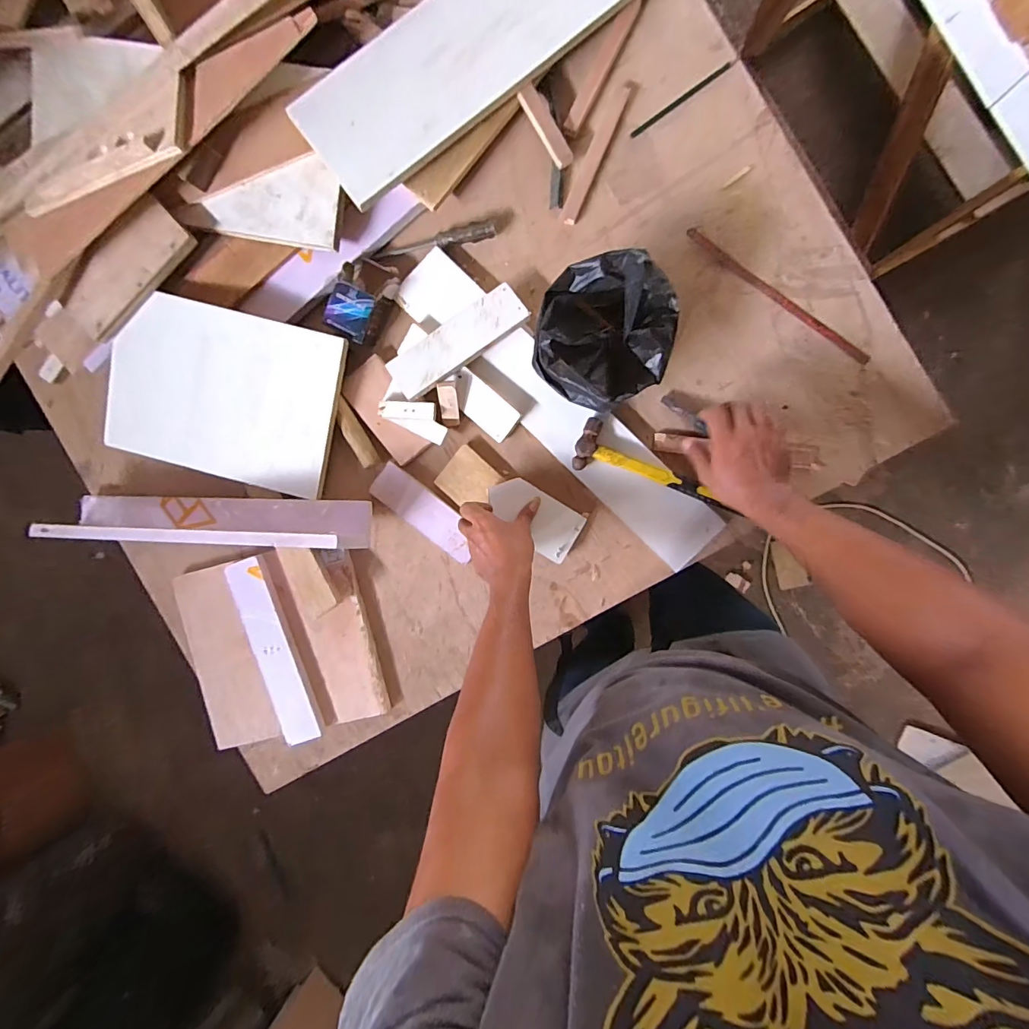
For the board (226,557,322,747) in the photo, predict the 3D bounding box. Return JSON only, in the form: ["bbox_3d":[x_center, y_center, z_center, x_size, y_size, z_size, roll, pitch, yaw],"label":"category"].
[{"bbox_3d":[-0.391,0.222,0.744,0.057,0.024,0.307,-19,91,7],"label":"board"}]

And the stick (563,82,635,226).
[{"bbox_3d":[0.122,-0.532,0.671,0.025,0.007,0.210,25,96,4],"label":"stick"}]

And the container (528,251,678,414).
[{"bbox_3d":[0.117,-0.238,0.616,0.180,0.116,0.178,0,93,6],"label":"container"}]

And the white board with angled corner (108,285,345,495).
[{"bbox_3d":[-0.449,-0.185,0.706,0.347,0.016,0.247,15,100,1],"label":"white board with angled corner"}]

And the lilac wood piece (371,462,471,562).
[{"bbox_3d":[-0.142,-0.004,0.732,0.187,0.025,0.063,38,96,3],"label":"lilac wood piece"}]

